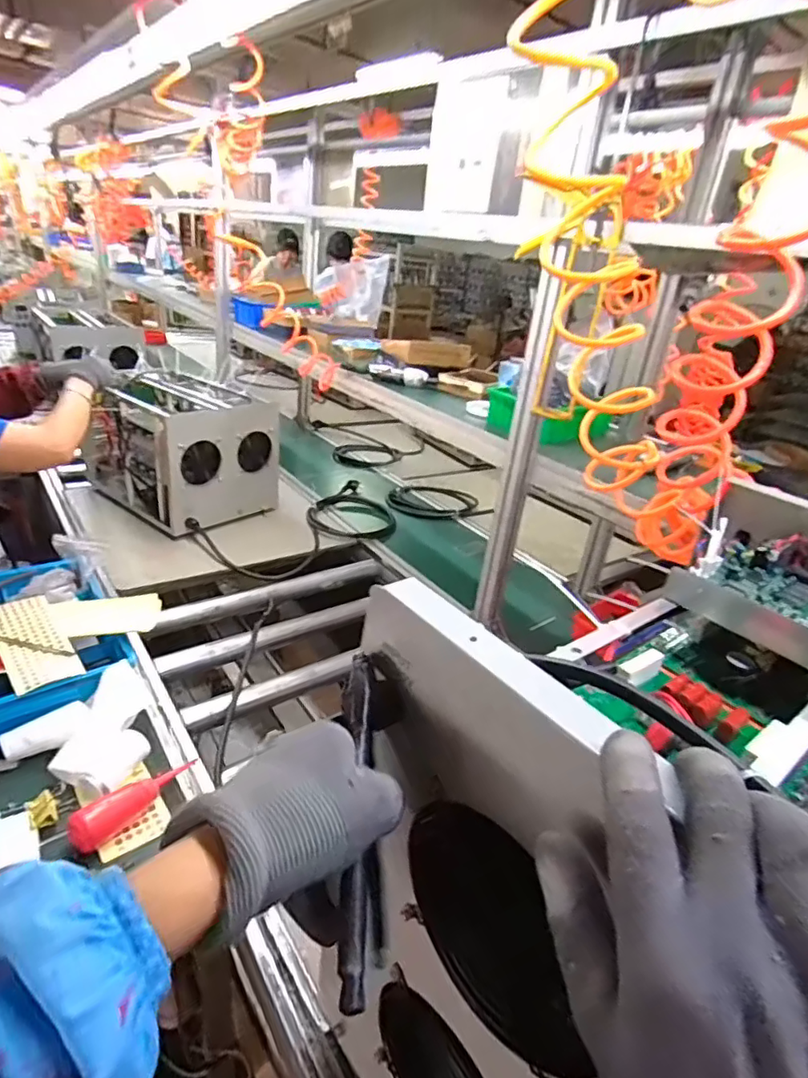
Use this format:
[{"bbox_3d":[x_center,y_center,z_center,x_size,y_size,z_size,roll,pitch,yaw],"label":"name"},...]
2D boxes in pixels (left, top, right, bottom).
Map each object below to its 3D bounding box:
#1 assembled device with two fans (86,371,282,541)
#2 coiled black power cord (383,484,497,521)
[{"bbox_3d":[-0.610,-0.256,1.607,0.498,0.305,0.330,27,32,34],"label":"assembled device with two fans"},{"bbox_3d":[0.100,-0.122,1.841,0.304,0.033,0.256,0,27,-15],"label":"coiled black power cord"}]

